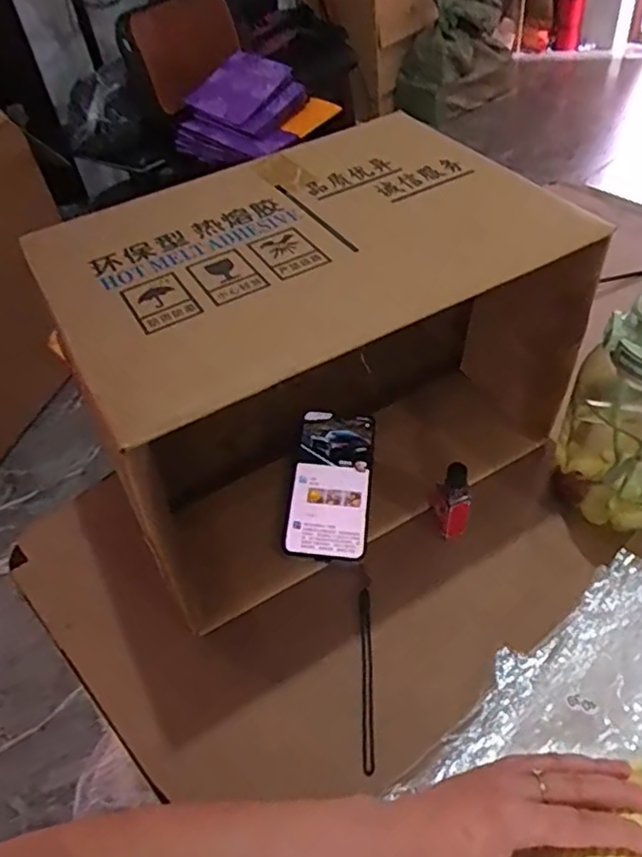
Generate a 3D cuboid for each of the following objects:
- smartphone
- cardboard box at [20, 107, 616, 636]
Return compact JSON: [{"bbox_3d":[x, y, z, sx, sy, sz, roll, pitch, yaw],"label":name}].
[{"bbox_3d":[0.011,0.050,0.606,0.075,0.010,0.153,5,56,4],"label":"smartphone"},{"bbox_3d":[-0.011,-0.081,0.594,0.390,0.249,0.285,-27,49,-17],"label":"cardboard box"}]

